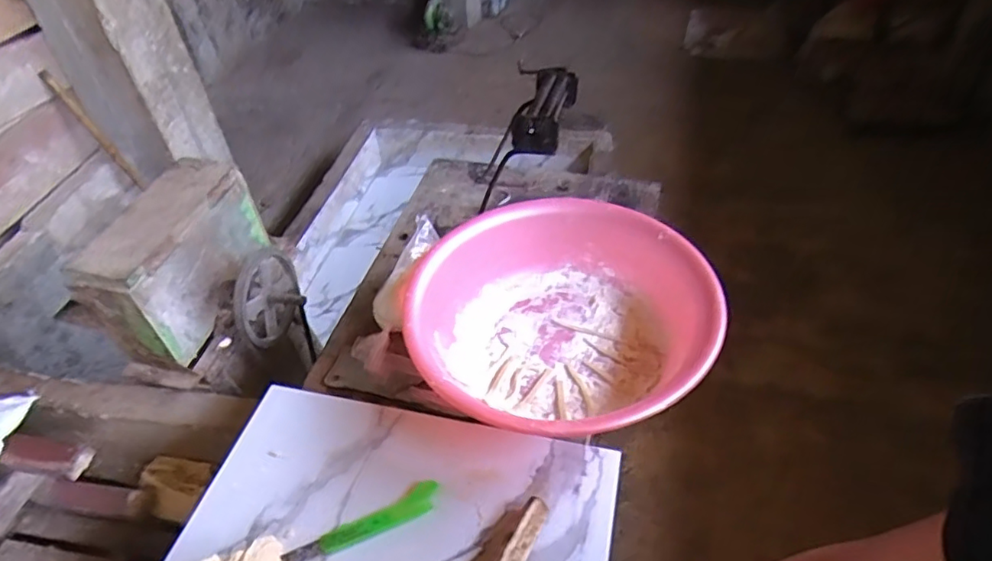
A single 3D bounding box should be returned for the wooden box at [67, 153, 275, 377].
[{"bbox_3d":[-0.618,-0.050,1.149,0.147,0.219,0.361,5,44,10],"label":"wooden box"}]

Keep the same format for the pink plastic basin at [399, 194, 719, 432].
[{"bbox_3d":[0.092,0.050,0.852,0.396,0.146,0.415,-2,43,2],"label":"pink plastic basin"}]

